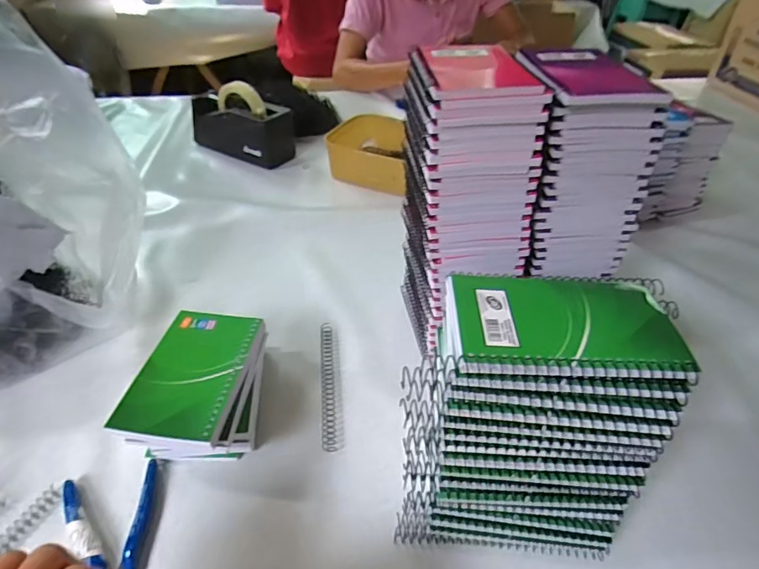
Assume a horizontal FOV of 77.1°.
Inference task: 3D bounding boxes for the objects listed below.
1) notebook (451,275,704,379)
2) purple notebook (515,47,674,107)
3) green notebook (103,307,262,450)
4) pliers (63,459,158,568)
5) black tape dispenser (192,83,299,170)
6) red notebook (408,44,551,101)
[{"bbox_3d":[0.109,0.020,0.290,0.131,0.009,0.088,4,39,-1],"label":"notebook"},{"bbox_3d":[0.172,-0.176,0.398,0.090,0.014,0.123,-1,40,-2],"label":"purple notebook"},{"bbox_3d":[-0.154,0.072,0.395,0.081,0.013,0.128,6,41,6],"label":"green notebook"},{"bbox_3d":[-0.205,0.194,0.363,0.067,0.013,0.117,-14,43,-17],"label":"pliers"},{"bbox_3d":[-0.260,-0.298,0.883,0.194,0.122,0.081,22,44,23],"label":"black tape dispenser"},{"bbox_3d":[0.076,-0.182,0.400,0.092,0.011,0.135,0,40,-2],"label":"red notebook"}]

